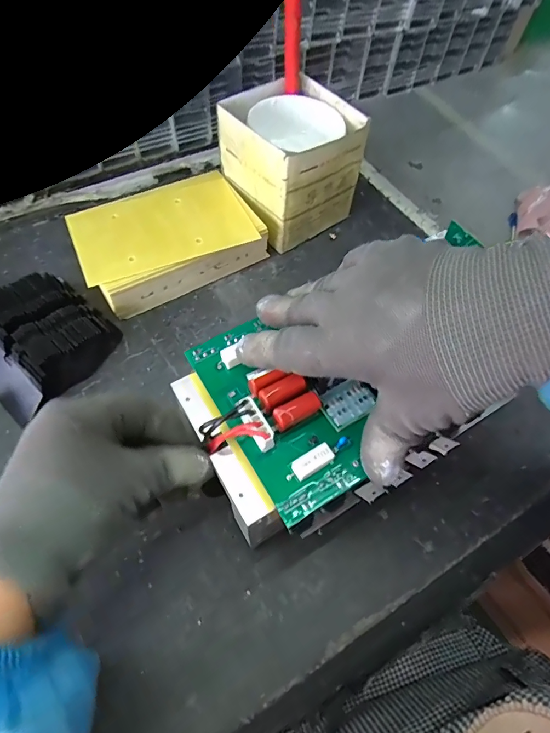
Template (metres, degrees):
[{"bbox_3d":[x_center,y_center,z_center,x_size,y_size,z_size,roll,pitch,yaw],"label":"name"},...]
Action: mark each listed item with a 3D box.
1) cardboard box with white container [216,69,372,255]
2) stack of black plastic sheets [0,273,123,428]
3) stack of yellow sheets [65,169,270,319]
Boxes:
[{"bbox_3d":[0.016,-0.212,0.454,0.116,0.114,0.113,-33,65,-21],"label":"cardboard box with white container"},{"bbox_3d":[-0.208,-0.028,0.370,0.127,0.033,0.107,38,64,20],"label":"stack of black plastic sheets"},{"bbox_3d":[-0.107,-0.129,0.432,0.170,0.047,0.120,-26,62,-18],"label":"stack of yellow sheets"}]

